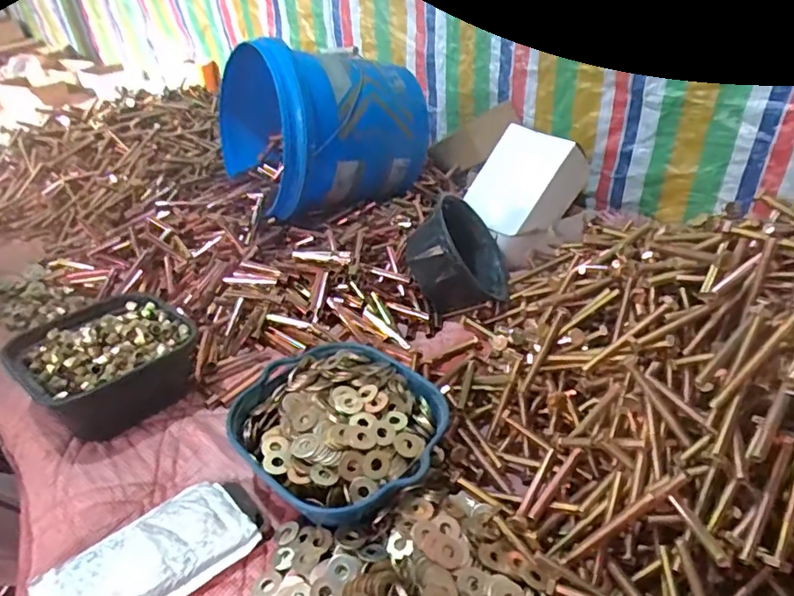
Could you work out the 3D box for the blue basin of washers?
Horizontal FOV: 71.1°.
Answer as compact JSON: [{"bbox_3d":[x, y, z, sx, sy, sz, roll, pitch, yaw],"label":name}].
[{"bbox_3d":[-0.054,0.123,0.552,0.196,0.064,0.184,-1,35,1],"label":"blue basin of washers"}]

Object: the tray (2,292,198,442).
[{"bbox_3d":[-0.332,0.070,0.647,0.170,0.077,0.156,-29,44,-33],"label":"tray"}]

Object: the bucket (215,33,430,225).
[{"bbox_3d":[-0.124,-0.308,0.934,0.292,0.244,0.292,-23,41,-27],"label":"bucket"}]

